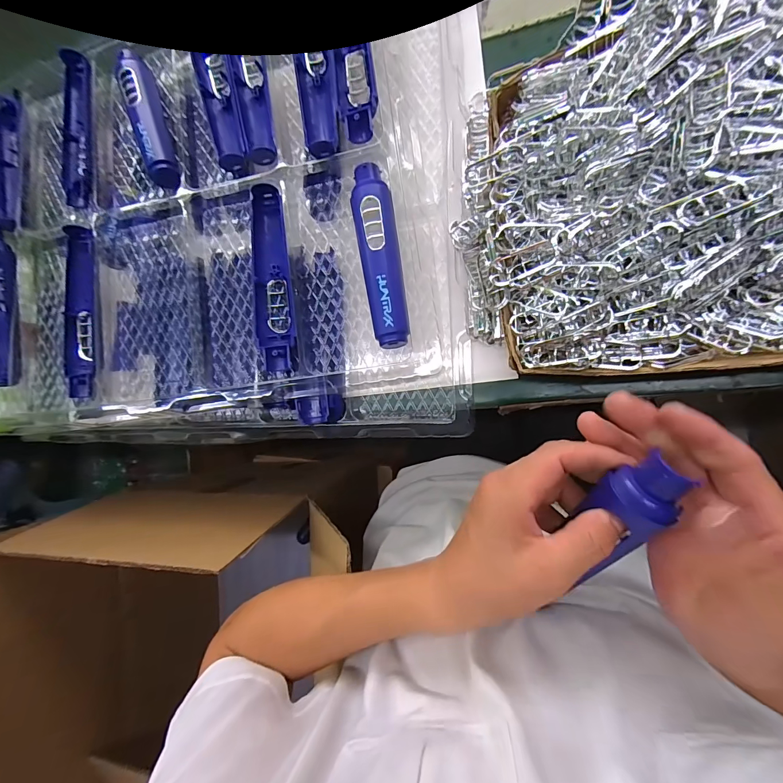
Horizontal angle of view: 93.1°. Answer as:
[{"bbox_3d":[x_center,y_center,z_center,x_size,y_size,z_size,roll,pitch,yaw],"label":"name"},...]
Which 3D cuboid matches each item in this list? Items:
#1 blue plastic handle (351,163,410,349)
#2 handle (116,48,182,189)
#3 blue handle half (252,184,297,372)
[{"bbox_3d":[-0.011,-0.125,0.340,0.036,0.028,0.171,-9,86,8],"label":"blue plastic handle"},{"bbox_3d":[-0.258,-0.291,0.387,0.029,0.030,0.178,-23,84,7],"label":"handle"},{"bbox_3d":[-0.113,-0.106,0.356,0.036,0.024,0.173,-8,86,8],"label":"blue handle half"}]

